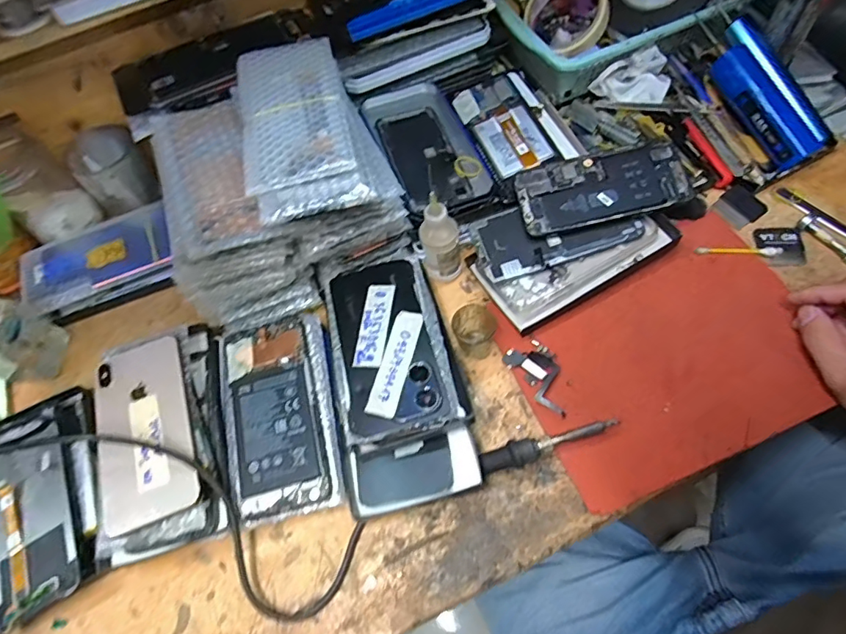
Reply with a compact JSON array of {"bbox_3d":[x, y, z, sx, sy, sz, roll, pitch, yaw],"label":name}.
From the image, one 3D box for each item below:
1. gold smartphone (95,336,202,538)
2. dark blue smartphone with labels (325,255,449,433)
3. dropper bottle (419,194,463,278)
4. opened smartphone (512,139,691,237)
[{"bbox_3d":[-0.232,0.092,0.415,0.079,0.013,0.155,-21,64,-5],"label":"gold smartphone"},{"bbox_3d":[-0.036,0.017,0.430,0.081,0.011,0.155,-14,57,0],"label":"dark blue smartphone with labels"},{"bbox_3d":[0.018,-0.070,0.461,0.038,0.103,0.034,-4,62,5],"label":"dropper bottle"},{"bbox_3d":[0.171,-0.128,0.487,0.155,0.006,0.074,-12,73,9],"label":"opened smartphone"}]

